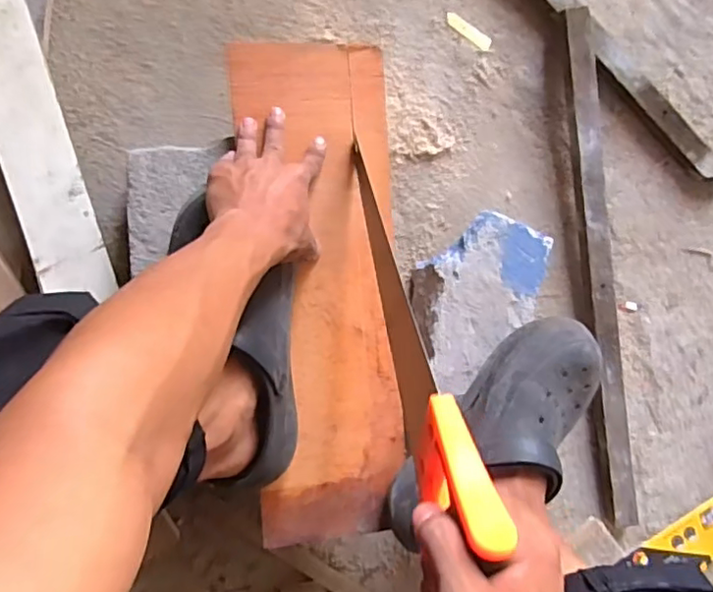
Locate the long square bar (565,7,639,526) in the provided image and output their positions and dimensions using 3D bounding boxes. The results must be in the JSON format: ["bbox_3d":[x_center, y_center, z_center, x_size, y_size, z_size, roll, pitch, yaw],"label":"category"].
[{"bbox_3d":[0.280,-0.022,0.695,0.029,0.044,0.584,-9,94,-9],"label":"long square bar"}]

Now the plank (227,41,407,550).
[{"bbox_3d":[-0.032,0.002,0.585,0.141,0.013,0.477,-3,94,-9],"label":"plank"}]

